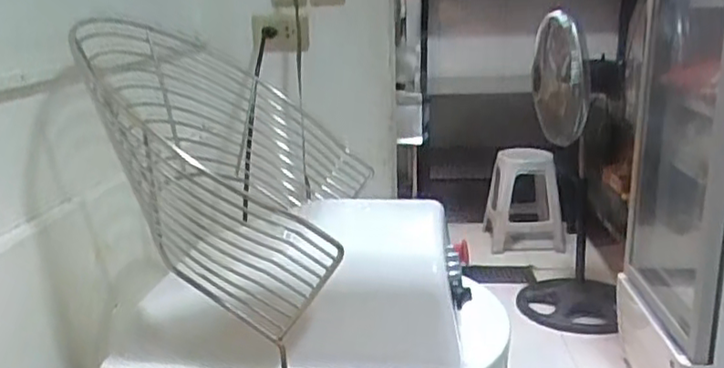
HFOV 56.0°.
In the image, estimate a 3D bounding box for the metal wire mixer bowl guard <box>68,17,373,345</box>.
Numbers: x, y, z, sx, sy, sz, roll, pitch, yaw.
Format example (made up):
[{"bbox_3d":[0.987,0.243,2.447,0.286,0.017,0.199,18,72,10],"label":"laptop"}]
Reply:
[{"bbox_3d":[-0.175,-0.040,0.979,0.358,0.314,0.458,0,15,10],"label":"metal wire mixer bowl guard"}]

